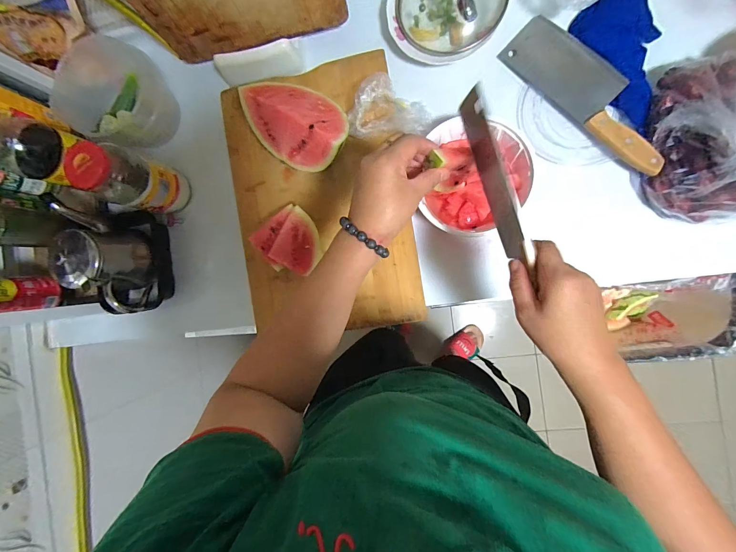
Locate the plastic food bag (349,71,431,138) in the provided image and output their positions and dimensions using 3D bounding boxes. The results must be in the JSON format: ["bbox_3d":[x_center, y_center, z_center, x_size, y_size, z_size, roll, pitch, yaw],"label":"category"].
[{"bbox_3d":[0.032,-0.258,0.504,0.127,0.050,0.093,-3,90,9],"label":"plastic food bag"}]

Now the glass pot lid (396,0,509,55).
[{"bbox_3d":[0.119,-0.414,0.474,0.172,0.092,0.140,5,91,9],"label":"glass pot lid"}]

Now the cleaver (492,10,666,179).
[{"bbox_3d":[0.329,-0.272,0.476,0.089,0.034,0.283,-41,85,7],"label":"cleaver"}]

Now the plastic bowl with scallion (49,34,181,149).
[{"bbox_3d":[-0.421,-0.306,0.551,0.135,0.106,0.147,0,91,9],"label":"plastic bowl with scallion"}]

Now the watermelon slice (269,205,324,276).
[{"bbox_3d":[-0.112,-0.056,0.525,0.064,0.018,0.091,30,93,-18],"label":"watermelon slice"}]

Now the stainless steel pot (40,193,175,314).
[{"bbox_3d":[-0.424,-0.028,0.542,0.120,0.140,0.174,2,91,9],"label":"stainless steel pot"}]

